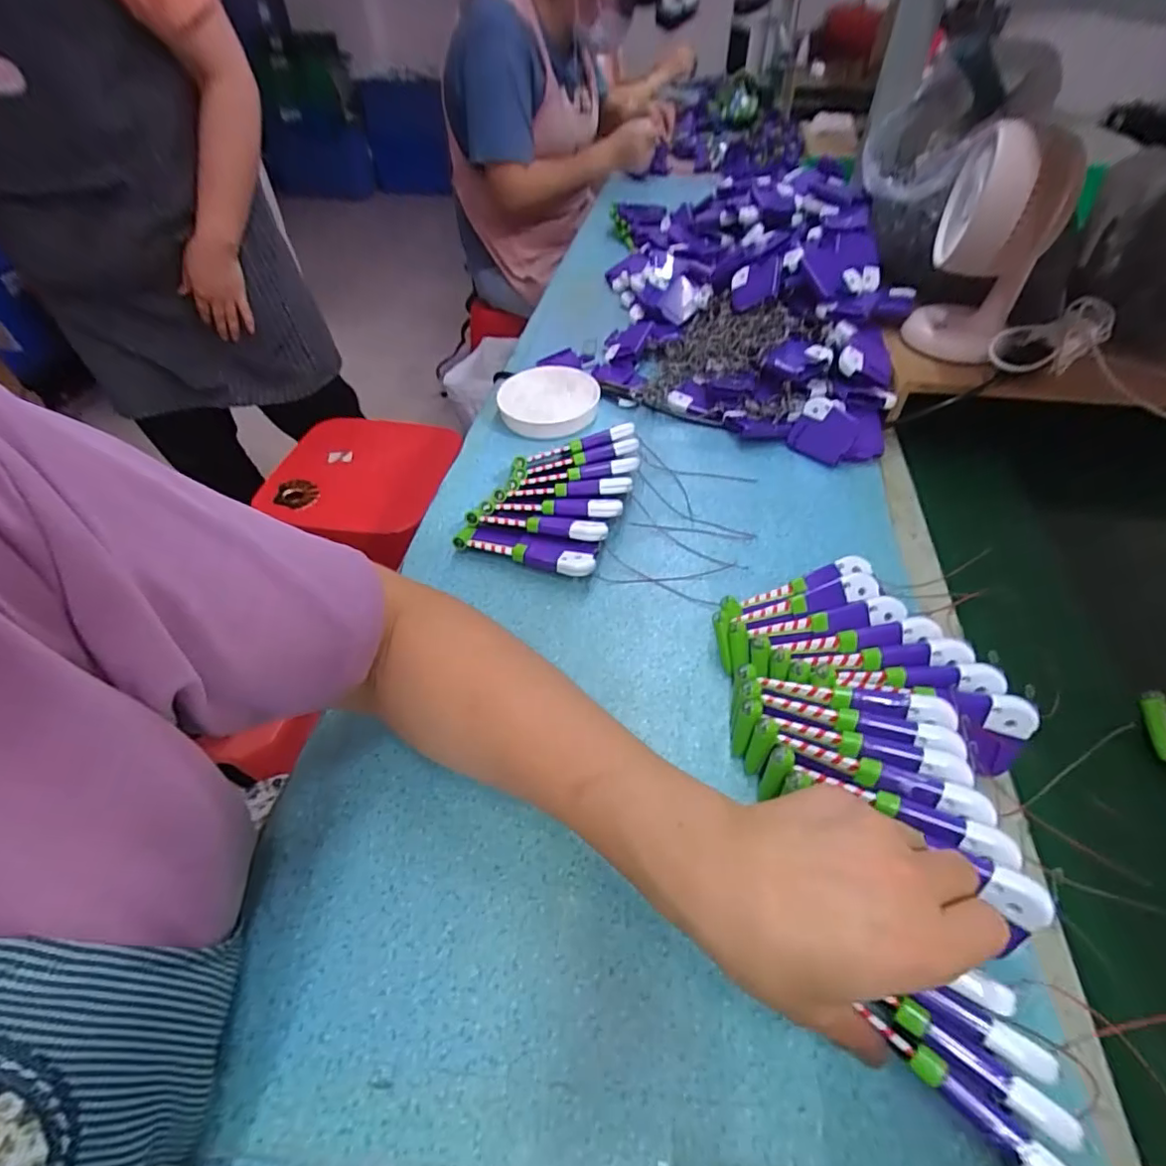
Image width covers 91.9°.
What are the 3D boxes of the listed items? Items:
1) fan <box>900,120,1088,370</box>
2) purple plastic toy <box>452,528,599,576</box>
[{"bbox_3d":[0.378,-0.310,0.530,0.095,0.186,0.101,23,52,20],"label":"fan"},{"bbox_3d":[-0.048,-0.024,0.464,0.119,0.023,0.029,10,49,10],"label":"purple plastic toy"}]

